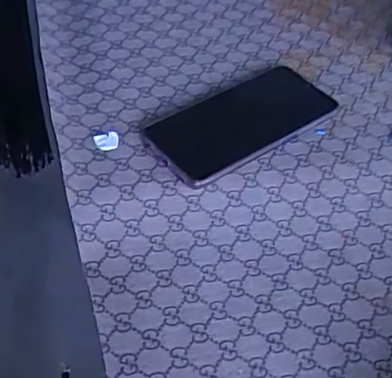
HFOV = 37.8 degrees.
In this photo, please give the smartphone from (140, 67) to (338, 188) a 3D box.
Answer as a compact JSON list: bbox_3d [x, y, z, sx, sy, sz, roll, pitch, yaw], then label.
[{"bbox_3d":[0.037,-0.056,0.469,0.157,0.015,0.075,-30,58,-23],"label":"smartphone"}]

